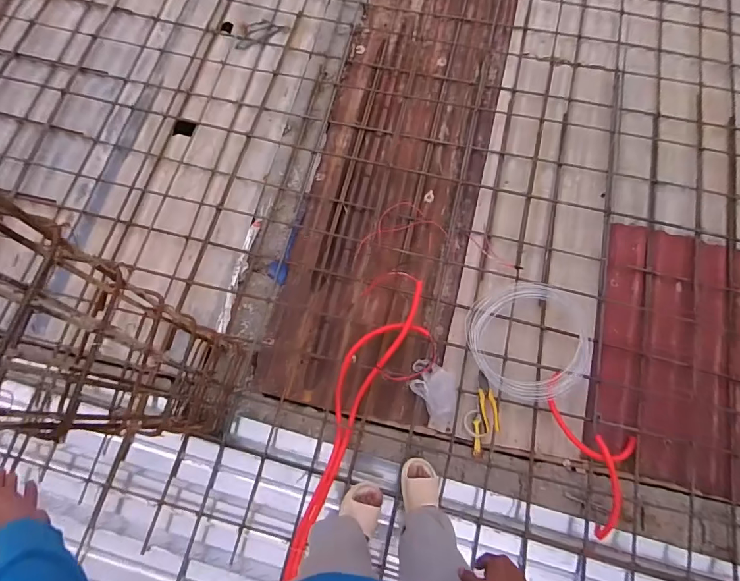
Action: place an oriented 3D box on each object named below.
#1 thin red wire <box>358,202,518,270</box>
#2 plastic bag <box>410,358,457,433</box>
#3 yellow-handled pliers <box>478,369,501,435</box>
[{"bbox_3d":[0.258,-0.208,1.665,0.621,0.045,0.235,4,74,-1],"label":"thin red wire"},{"bbox_3d":[0.231,0.350,1.456,0.142,0.089,0.256,-23,75,-7],"label":"plastic bag"},{"bbox_3d":[0.400,0.376,1.459,0.059,0.031,0.195,-4,73,-1],"label":"yellow-handled pliers"}]

